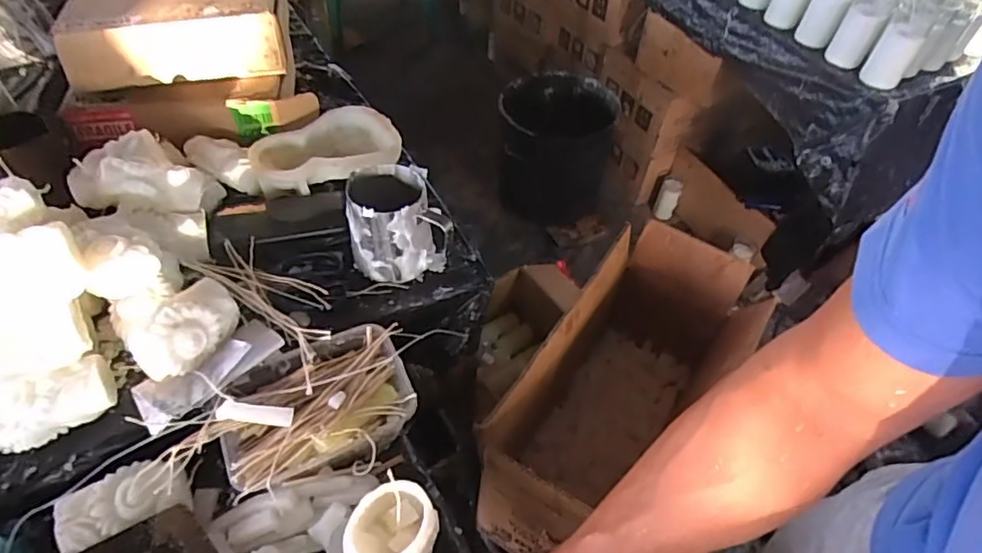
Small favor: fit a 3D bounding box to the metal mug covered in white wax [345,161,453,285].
[{"bbox_3d":[-0.103,-0.058,0.633,0.104,0.103,0.094,-6,51,-11],"label":"metal mug covered in white wax"}]

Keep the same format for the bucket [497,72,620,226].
[{"bbox_3d":[0.185,-0.380,1.710,0.336,0.322,0.336,3,50,-3],"label":"bucket"}]

